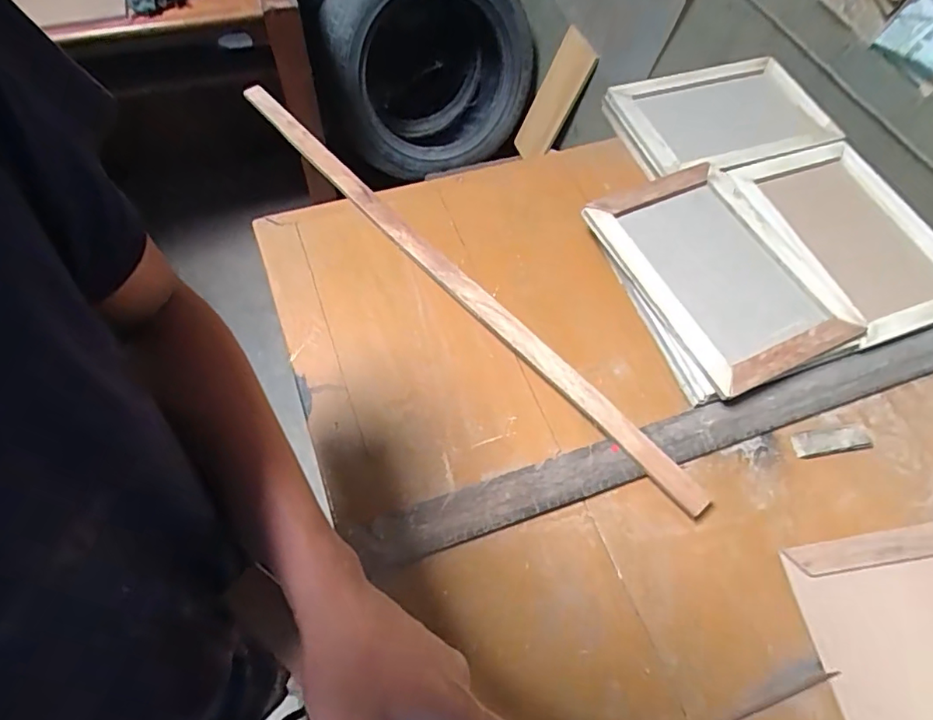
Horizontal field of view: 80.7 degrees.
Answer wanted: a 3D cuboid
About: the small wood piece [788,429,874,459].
[{"bbox_3d":[0.411,0.092,0.616,0.090,0.009,0.028,-6,62,-6],"label":"small wood piece"}]

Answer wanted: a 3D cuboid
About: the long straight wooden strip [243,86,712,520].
[{"bbox_3d":[-0.030,-0.125,0.704,0.046,0.030,0.824,-38,70,-21],"label":"long straight wooden strip"}]

